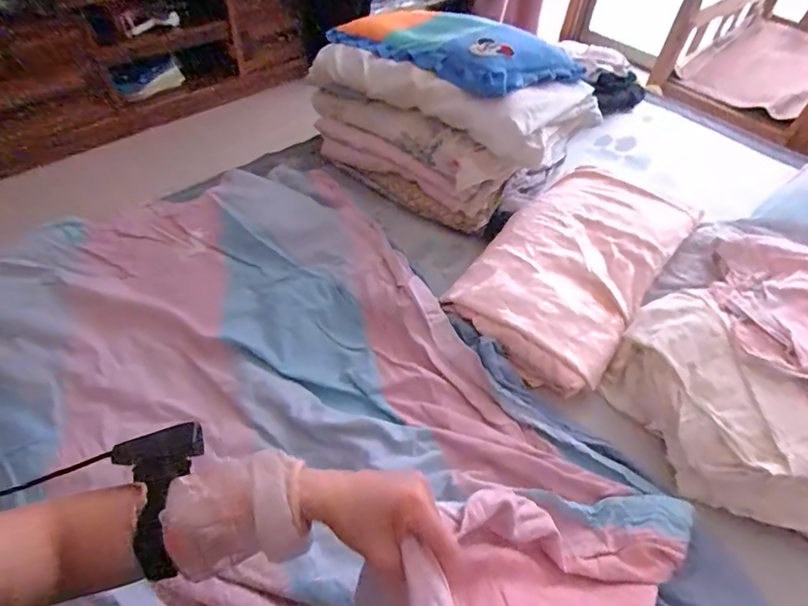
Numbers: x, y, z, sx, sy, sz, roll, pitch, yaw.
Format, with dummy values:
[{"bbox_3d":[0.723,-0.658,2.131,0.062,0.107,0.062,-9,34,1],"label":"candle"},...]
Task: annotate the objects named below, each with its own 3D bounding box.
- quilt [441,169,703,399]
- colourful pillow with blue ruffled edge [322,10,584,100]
[{"bbox_3d":[0.325,-0.087,0.931,0.290,0.099,0.512,34,56,22],"label":"quilt"},{"bbox_3d":[0.094,-0.565,1.049,0.299,0.079,0.498,-35,61,-28],"label":"colourful pillow with blue ruffled edge"}]

